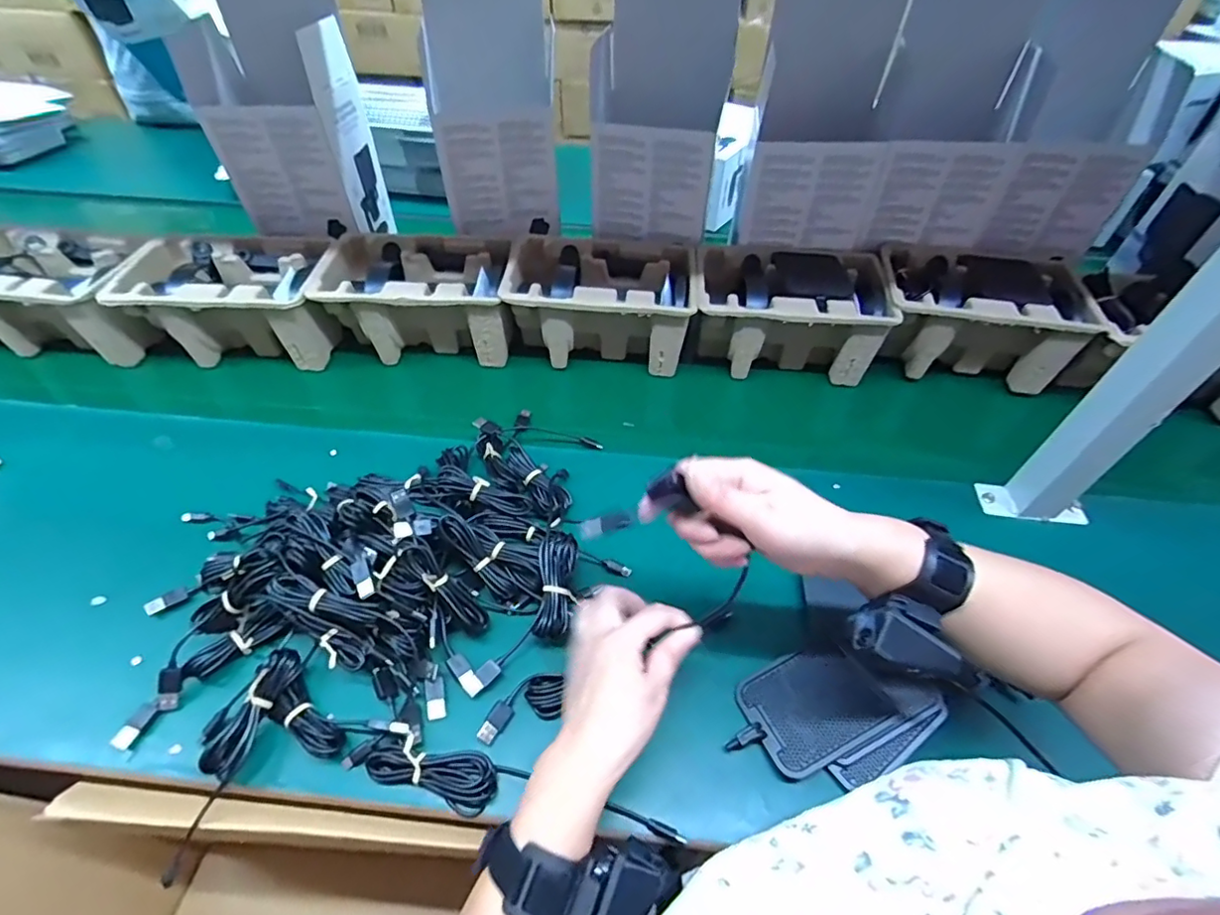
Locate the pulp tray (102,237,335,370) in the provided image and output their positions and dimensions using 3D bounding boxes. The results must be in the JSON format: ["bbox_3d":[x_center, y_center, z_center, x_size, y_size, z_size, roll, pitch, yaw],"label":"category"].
[{"bbox_3d":[-0.457,-0.191,0.700,0.233,0.108,0.150,-5,46,-3],"label":"pulp tray"}]

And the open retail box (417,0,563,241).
[{"bbox_3d":[-0.146,-0.450,0.707,0.151,0.267,0.113,-1,46,0],"label":"open retail box"}]

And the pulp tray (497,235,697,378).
[{"bbox_3d":[-0.010,-0.191,0.705,0.225,0.105,0.142,1,46,2],"label":"pulp tray"}]

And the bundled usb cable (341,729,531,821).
[{"bbox_3d":[-0.129,0.225,0.401,0.125,0.024,0.035,10,47,11],"label":"bundled usb cable"}]

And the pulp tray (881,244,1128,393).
[{"bbox_3d":[0.458,-0.168,0.690,0.248,0.117,0.151,6,47,7],"label":"pulp tray"}]

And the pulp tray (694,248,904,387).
[{"bbox_3d":[0.217,-0.174,0.700,0.220,0.115,0.144,3,46,4],"label":"pulp tray"}]

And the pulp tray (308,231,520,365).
[{"bbox_3d":[-0.231,-0.196,0.706,0.224,0.105,0.138,0,46,1],"label":"pulp tray"}]

